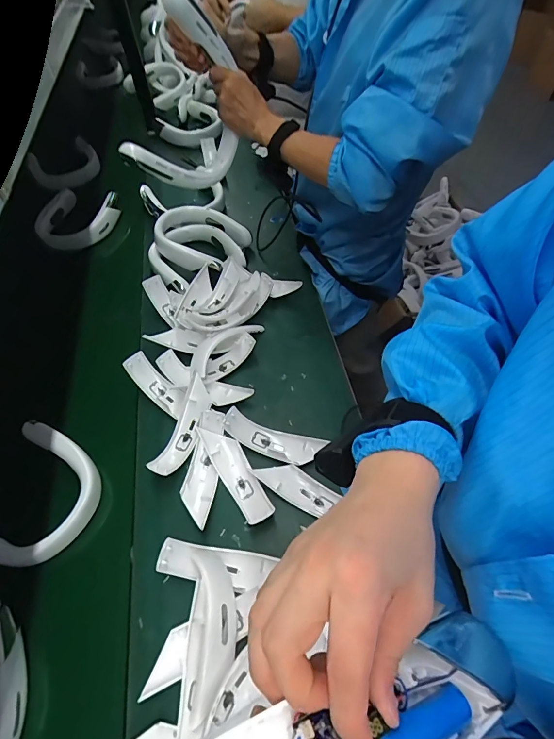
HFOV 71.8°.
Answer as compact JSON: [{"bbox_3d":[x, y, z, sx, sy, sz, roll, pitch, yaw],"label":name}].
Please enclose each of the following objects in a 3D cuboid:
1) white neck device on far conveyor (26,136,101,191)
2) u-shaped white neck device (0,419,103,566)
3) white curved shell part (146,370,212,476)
[{"bbox_3d":[-0.645,-0.625,1.178,0.193,0.128,0.046,-38,16,-11],"label":"white neck device on far conveyor"},{"bbox_3d":[-0.379,0.193,0.591,0.187,0.046,0.185,32,63,22],"label":"u-shaped white neck device"},{"bbox_3d":[-0.153,0.095,0.641,0.052,0.035,0.174,17,58,14],"label":"white curved shell part"}]

